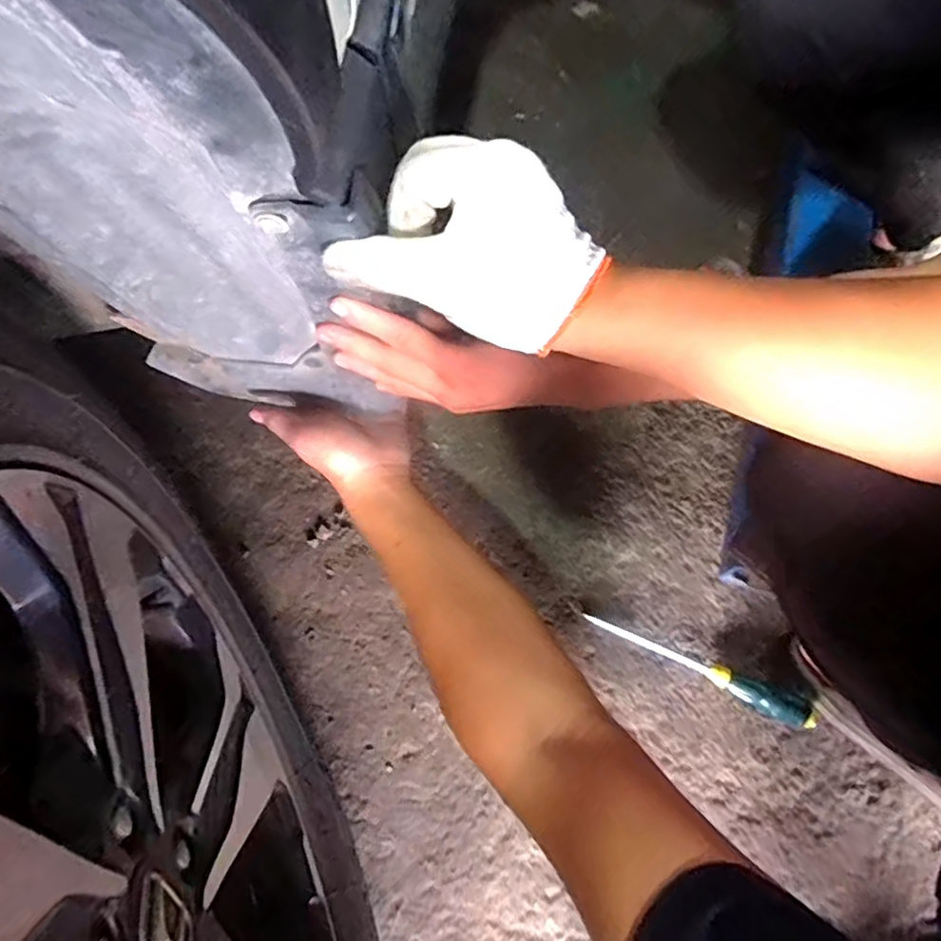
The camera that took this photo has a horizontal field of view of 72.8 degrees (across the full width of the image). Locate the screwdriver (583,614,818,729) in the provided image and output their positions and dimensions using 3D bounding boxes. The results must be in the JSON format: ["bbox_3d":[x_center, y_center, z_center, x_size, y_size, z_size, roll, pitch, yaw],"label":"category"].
[{"bbox_3d":[0.239,0.208,0.664,0.243,0.026,0.028,23,71,10],"label":"screwdriver"}]

